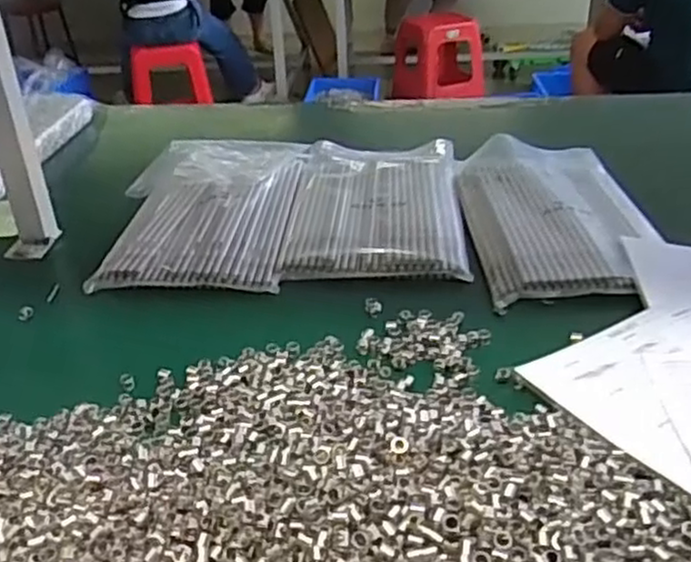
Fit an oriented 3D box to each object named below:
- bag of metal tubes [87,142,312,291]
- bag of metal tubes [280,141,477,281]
[{"bbox_3d":[-0.156,-0.090,0.817,0.201,0.034,0.321,0,30,4],"label":"bag of metal tubes"},{"bbox_3d":[0.037,-0.090,0.813,0.180,0.023,0.307,0,30,4],"label":"bag of metal tubes"}]

